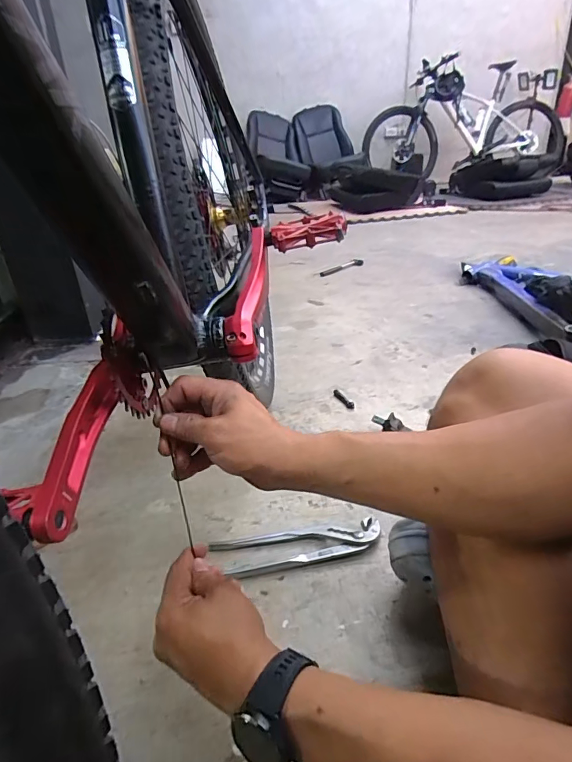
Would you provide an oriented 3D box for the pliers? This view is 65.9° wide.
[{"bbox_3d":[0.014,0.213,0.578,0.214,0.021,0.061,-9,28,-9],"label":"pliers"}]

